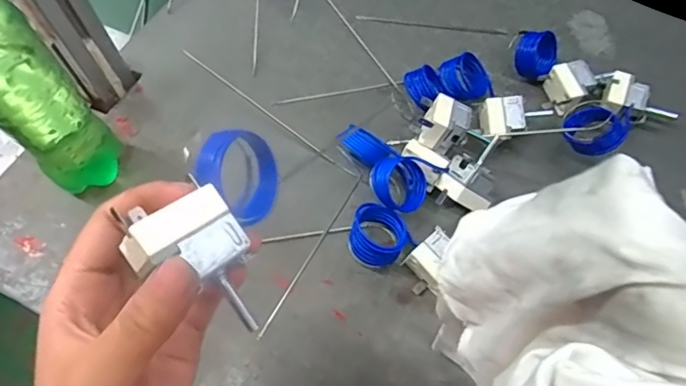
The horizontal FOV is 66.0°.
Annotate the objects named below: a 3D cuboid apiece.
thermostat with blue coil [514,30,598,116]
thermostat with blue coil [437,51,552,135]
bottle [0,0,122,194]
[{"bbox_3d":[0.184,-0.106,0.464,0.046,0.040,0.073,-26,63,-10],"label":"thermostat with blue coil"},{"bbox_3d":[0.121,-0.079,0.454,0.049,0.037,0.091,-37,65,-16],"label":"thermostat with blue coil"},{"bbox_3d":[-0.222,-0.076,0.358,0.055,0.250,0.055,39,70,22],"label":"bottle"}]

